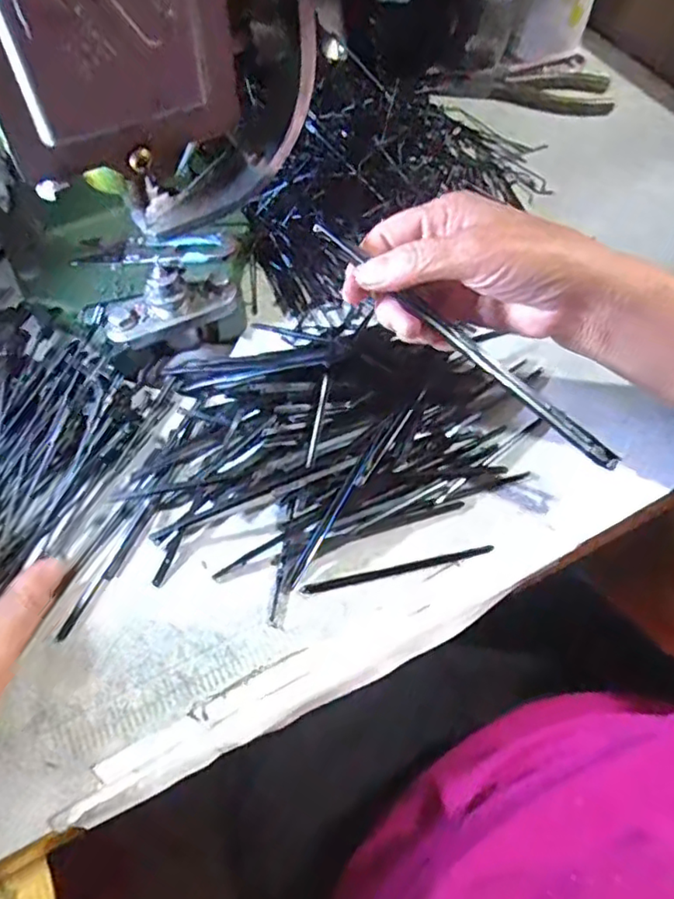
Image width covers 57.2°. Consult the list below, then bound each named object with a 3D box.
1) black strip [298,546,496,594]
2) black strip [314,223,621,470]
[{"bbox_3d":[0.032,0.061,0.314,0.099,0.004,0.005,-11,61,-7],"label":"black strip"},{"bbox_3d":[0.065,-0.052,0.306,0.187,0.008,0.009,39,65,-2],"label":"black strip"}]

